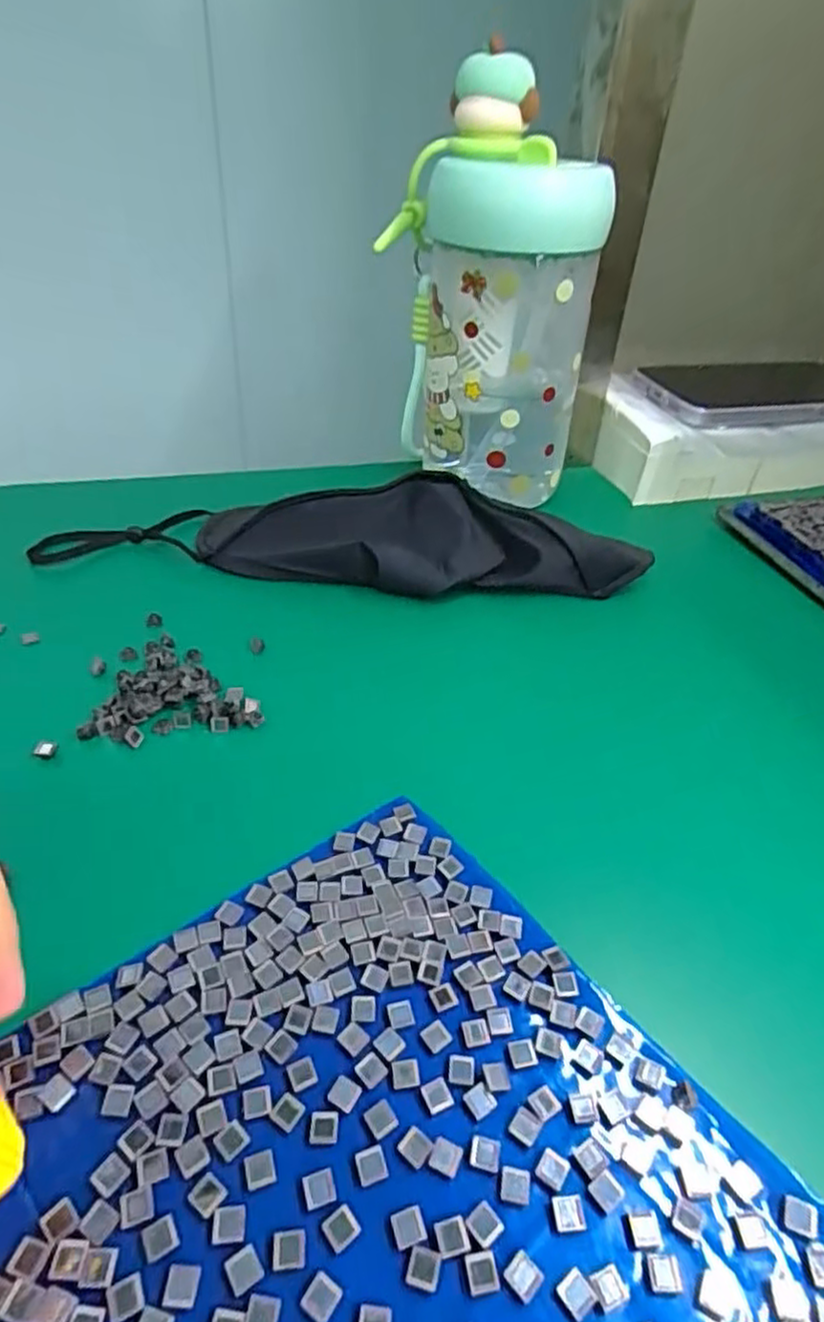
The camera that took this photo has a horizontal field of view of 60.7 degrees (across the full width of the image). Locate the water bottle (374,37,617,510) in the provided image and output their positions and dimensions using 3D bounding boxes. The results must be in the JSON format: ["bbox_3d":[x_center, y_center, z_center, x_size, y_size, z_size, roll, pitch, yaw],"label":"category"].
[{"bbox_3d":[0.037,-0.172,0.358,0.103,0.191,0.069,12,40,8],"label":"water bottle"}]

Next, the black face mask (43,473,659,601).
[{"bbox_3d":[-0.034,-0.064,0.338,0.278,0.030,0.056,5,39,0],"label":"black face mask"}]

